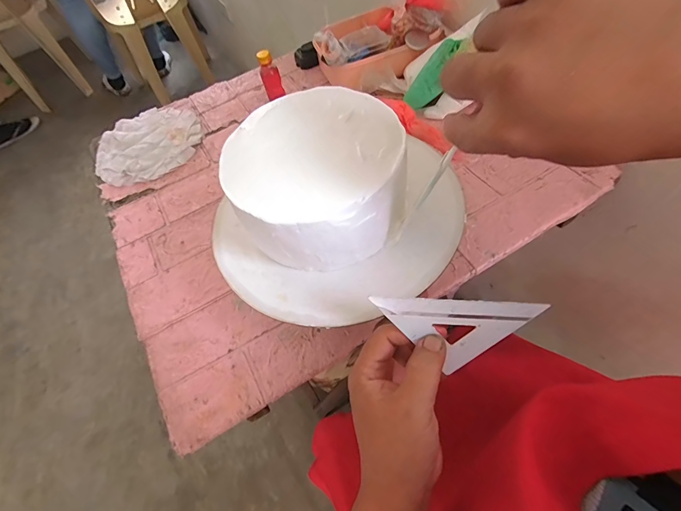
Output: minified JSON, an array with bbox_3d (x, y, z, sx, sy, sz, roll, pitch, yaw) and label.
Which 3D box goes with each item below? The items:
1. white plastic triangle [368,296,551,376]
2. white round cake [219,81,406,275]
[{"bbox_3d":[0.078,0.035,0.246,0.078,0.004,0.080,-43,99,16],"label":"white plastic triangle"},{"bbox_3d":[-0.021,-0.064,0.320,0.142,0.086,0.142,-4,57,6],"label":"white round cake"}]

